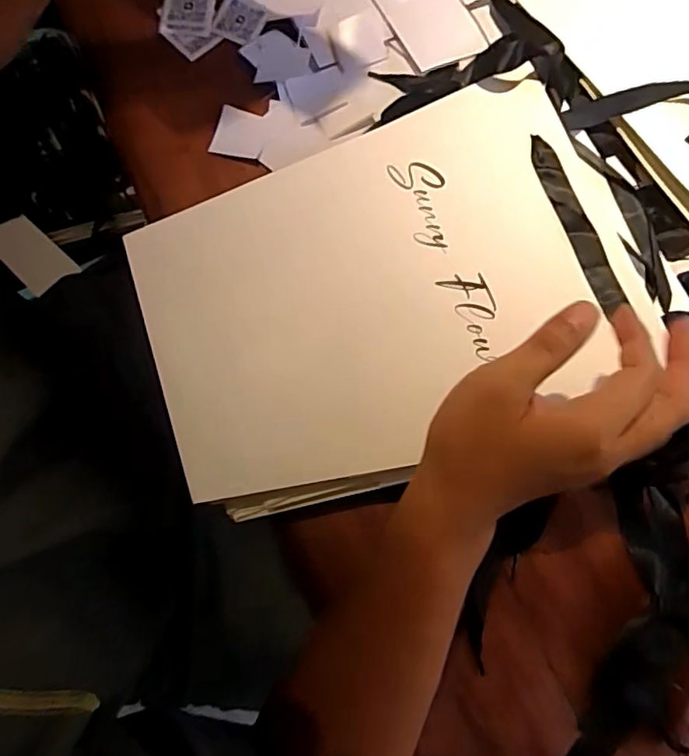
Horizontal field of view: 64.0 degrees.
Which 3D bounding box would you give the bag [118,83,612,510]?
[{"bbox_3d":[0.021,-0.060,0.399,0.321,0.022,0.226,-21,78,-6],"label":"bag"}]

